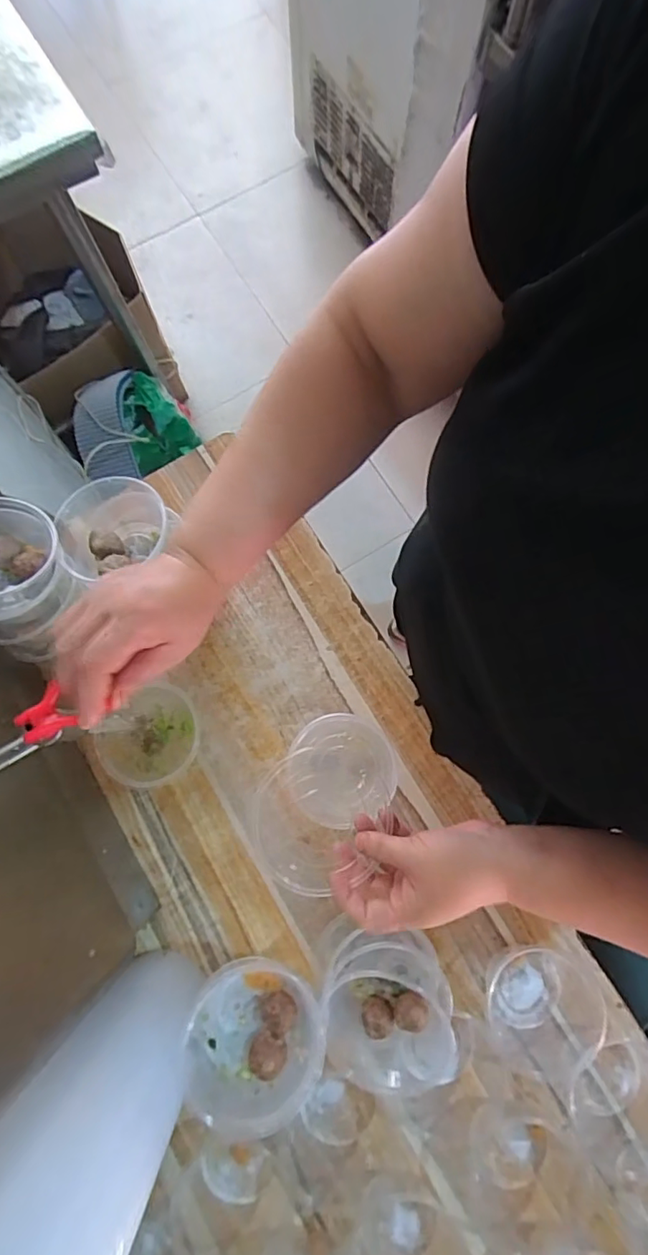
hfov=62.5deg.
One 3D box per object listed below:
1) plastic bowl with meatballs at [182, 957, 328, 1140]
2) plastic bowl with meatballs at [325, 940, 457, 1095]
[{"bbox_3d":[-0.059,0.347,0.443,0.108,0.054,0.112,0,79,0],"label":"plastic bowl with meatballs"},{"bbox_3d":[0.057,0.338,0.459,0.107,0.064,0.129,-10,79,-2],"label":"plastic bowl with meatballs"}]

